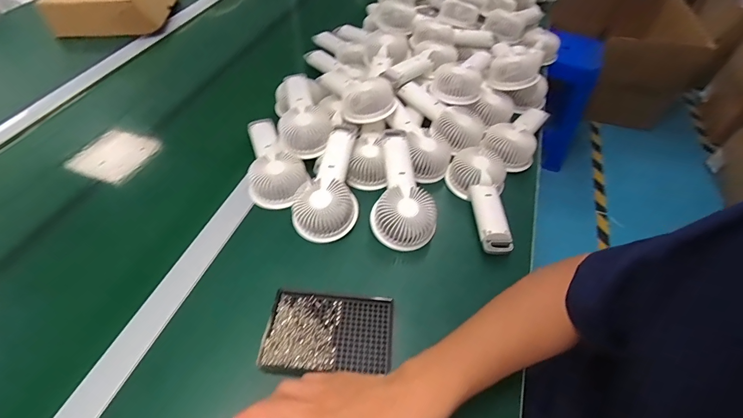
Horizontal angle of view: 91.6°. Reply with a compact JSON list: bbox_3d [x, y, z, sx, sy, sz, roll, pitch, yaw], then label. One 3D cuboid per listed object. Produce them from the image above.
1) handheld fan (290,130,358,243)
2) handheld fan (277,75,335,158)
[{"bbox_3d":[-0.054,-0.044,0.518,0.085,0.040,0.180,11,65,5],"label":"handheld fan"},{"bbox_3d":[-0.113,-0.160,0.593,0.083,0.038,0.175,-8,53,-9],"label":"handheld fan"}]

